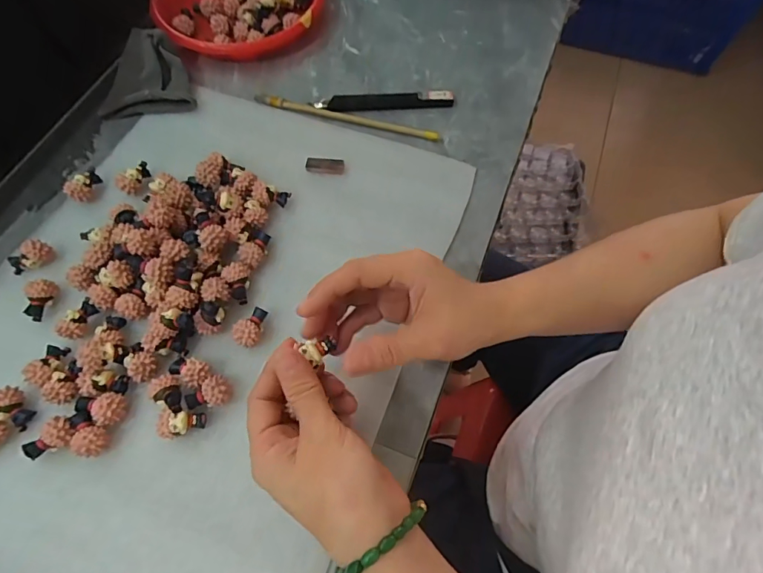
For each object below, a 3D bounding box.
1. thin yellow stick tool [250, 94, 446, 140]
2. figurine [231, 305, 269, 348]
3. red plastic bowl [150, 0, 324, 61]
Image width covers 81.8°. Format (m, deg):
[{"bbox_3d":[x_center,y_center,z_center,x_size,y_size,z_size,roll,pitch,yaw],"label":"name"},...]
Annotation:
[{"bbox_3d":[-0.034,-0.162,0.421,0.181,0.004,0.012,14,66,6],"label":"thin yellow stick tool"},{"bbox_3d":[-0.095,0.030,0.323,0.017,0.020,0.031,13,66,6],"label":"figurine"},{"bbox_3d":[-0.151,-0.320,0.477,0.168,0.027,0.169,0,65,0],"label":"red plastic bowl"}]

